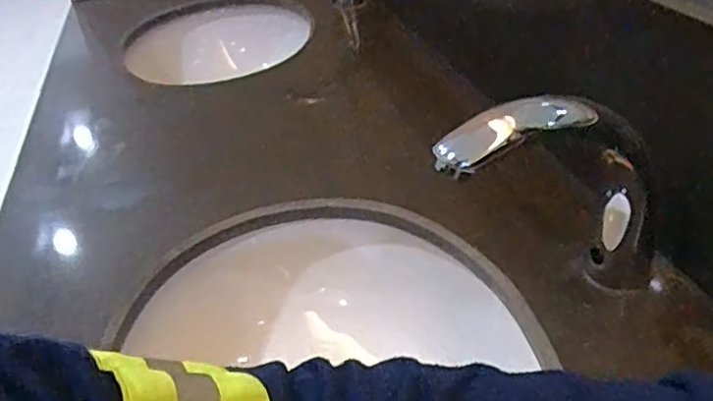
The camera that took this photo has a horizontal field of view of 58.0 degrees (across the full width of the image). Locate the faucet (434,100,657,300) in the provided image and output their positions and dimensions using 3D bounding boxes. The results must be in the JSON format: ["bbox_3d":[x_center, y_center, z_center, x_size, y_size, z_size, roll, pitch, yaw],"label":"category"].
[{"bbox_3d":[0.143,0.007,0.464,0.171,0.173,0.031,-15,35,-10],"label":"faucet"}]

